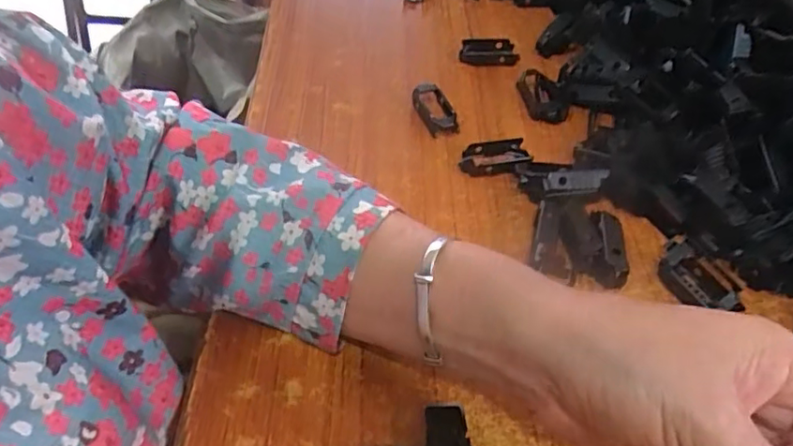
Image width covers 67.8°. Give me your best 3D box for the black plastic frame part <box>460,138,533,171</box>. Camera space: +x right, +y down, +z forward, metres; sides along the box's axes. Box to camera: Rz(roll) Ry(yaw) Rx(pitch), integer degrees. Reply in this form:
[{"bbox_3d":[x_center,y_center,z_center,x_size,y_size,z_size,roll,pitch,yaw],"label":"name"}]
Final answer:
[{"bbox_3d":[0.070,-0.047,0.415,0.048,0.009,0.023,-12,51,-13],"label":"black plastic frame part"}]

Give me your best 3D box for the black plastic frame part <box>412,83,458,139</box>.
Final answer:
[{"bbox_3d":[0.030,-0.086,0.444,0.026,0.014,0.049,-14,51,-15],"label":"black plastic frame part"}]

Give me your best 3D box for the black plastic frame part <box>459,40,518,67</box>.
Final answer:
[{"bbox_3d":[0.079,-0.144,0.498,0.049,0.012,0.023,7,49,2],"label":"black plastic frame part"}]

